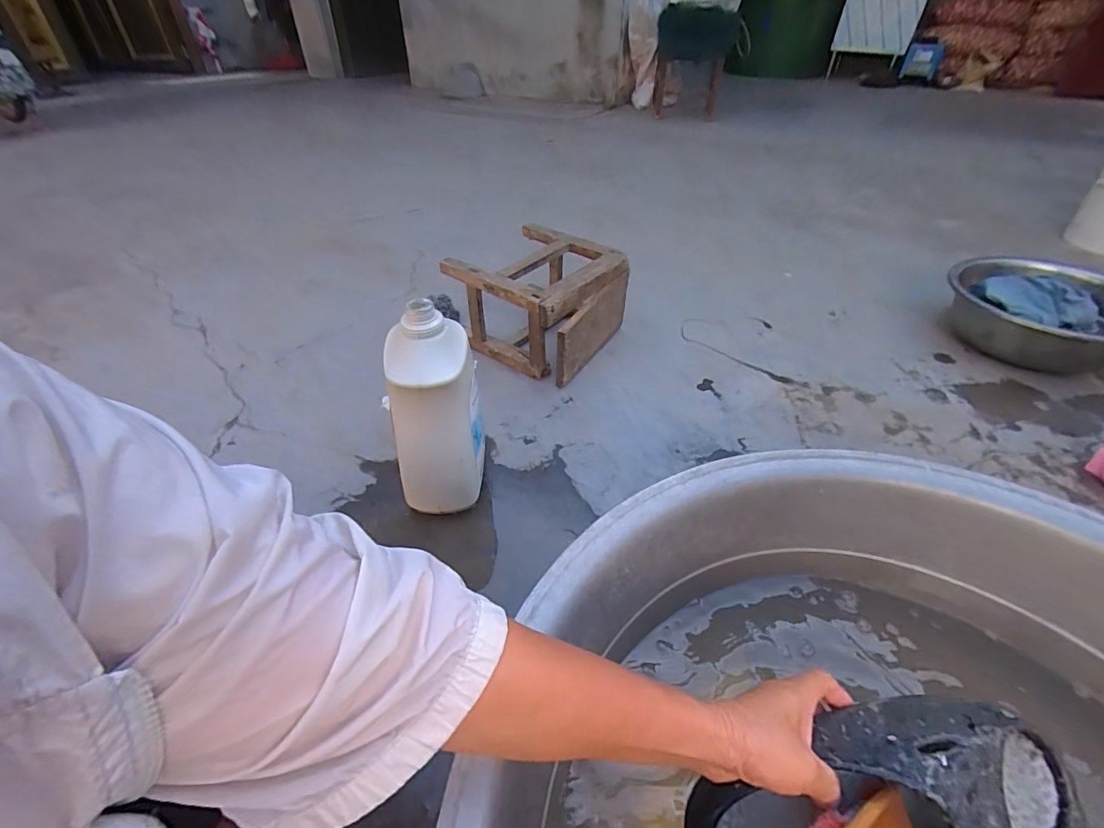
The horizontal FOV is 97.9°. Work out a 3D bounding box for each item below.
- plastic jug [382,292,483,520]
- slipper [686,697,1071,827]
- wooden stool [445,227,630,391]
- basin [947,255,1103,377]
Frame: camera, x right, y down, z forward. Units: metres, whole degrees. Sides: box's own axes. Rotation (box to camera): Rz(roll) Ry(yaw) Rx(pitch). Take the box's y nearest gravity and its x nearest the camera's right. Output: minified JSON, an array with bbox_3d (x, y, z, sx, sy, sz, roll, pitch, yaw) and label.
[{"bbox_3d":[-0.168,0.007,0.700,0.126,0.311,0.102,-8,41,-10],"label":"plastic jug"},{"bbox_3d":[0.225,0.272,0.329,0.264,0.075,0.112,-12,83,-2],"label":"slipper"},{"bbox_3d":[-0.022,-0.246,1.091,0.300,0.239,0.298,24,45,26],"label":"wooden stool"},{"bbox_3d":[1.113,-0.229,1.074,0.353,0.157,0.357,0,40,0],"label":"basin"}]

